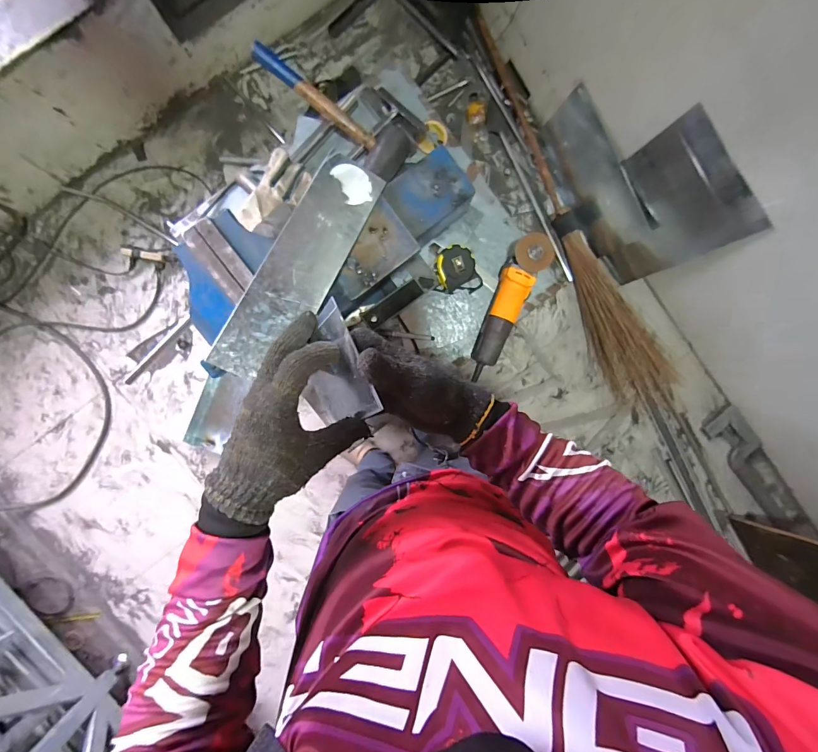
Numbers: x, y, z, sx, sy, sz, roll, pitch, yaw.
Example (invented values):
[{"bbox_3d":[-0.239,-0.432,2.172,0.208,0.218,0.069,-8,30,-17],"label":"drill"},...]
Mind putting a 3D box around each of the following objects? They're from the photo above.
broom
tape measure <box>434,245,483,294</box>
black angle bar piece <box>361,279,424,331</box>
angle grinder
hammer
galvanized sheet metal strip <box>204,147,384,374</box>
[{"bbox_3d":[0.571,-0.510,1.290,0.260,0.112,1.494,-33,95,-2],"label":"broom"},{"bbox_3d":[0.109,-0.225,0.767,0.102,0.051,0.089,-3,93,-4],"label":"tape measure"},{"bbox_3d":[-0.034,-0.153,0.776,0.136,0.025,0.042,-36,95,-2],"label":"black angle bar piece"},{"bbox_3d":[0.210,-0.152,0.767,0.072,0.074,0.293,21,105,-5],"label":"angle grinder"},{"bbox_3d":[-0.143,-0.509,0.693,0.308,0.061,0.127,26,91,-19],"label":"hammer"},{"bbox_3d":[-0.155,-0.172,0.542,0.094,0.011,0.380,27,77,-12],"label":"galvanized sheet metal strip"}]

